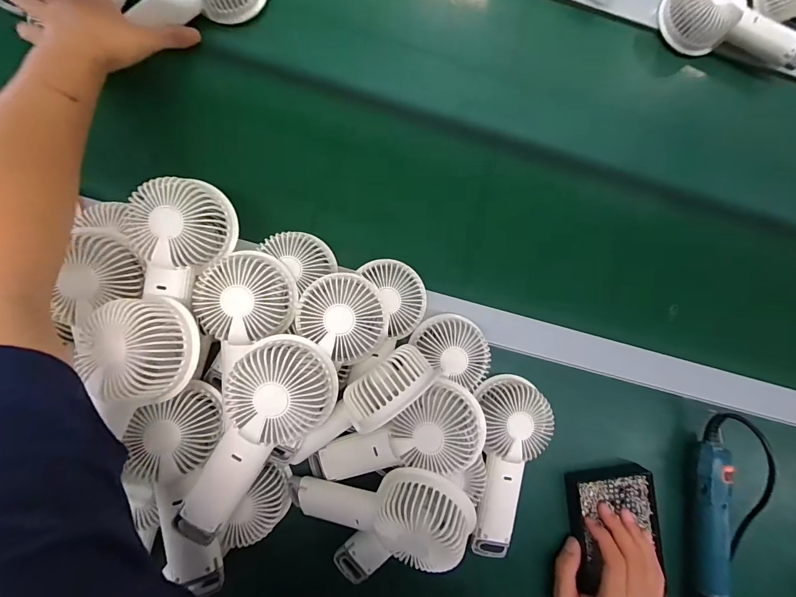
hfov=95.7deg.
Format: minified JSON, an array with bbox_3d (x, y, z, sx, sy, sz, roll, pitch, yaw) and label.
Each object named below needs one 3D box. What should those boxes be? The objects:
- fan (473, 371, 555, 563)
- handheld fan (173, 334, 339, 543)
[{"bbox_3d":[0.120,0.180,0.383,0.071,0.034,0.185,7,86,-5],"label":"fan"},{"bbox_3d":[-0.129,0.112,0.296,0.088,0.046,0.183,42,84,-1],"label":"handheld fan"}]

